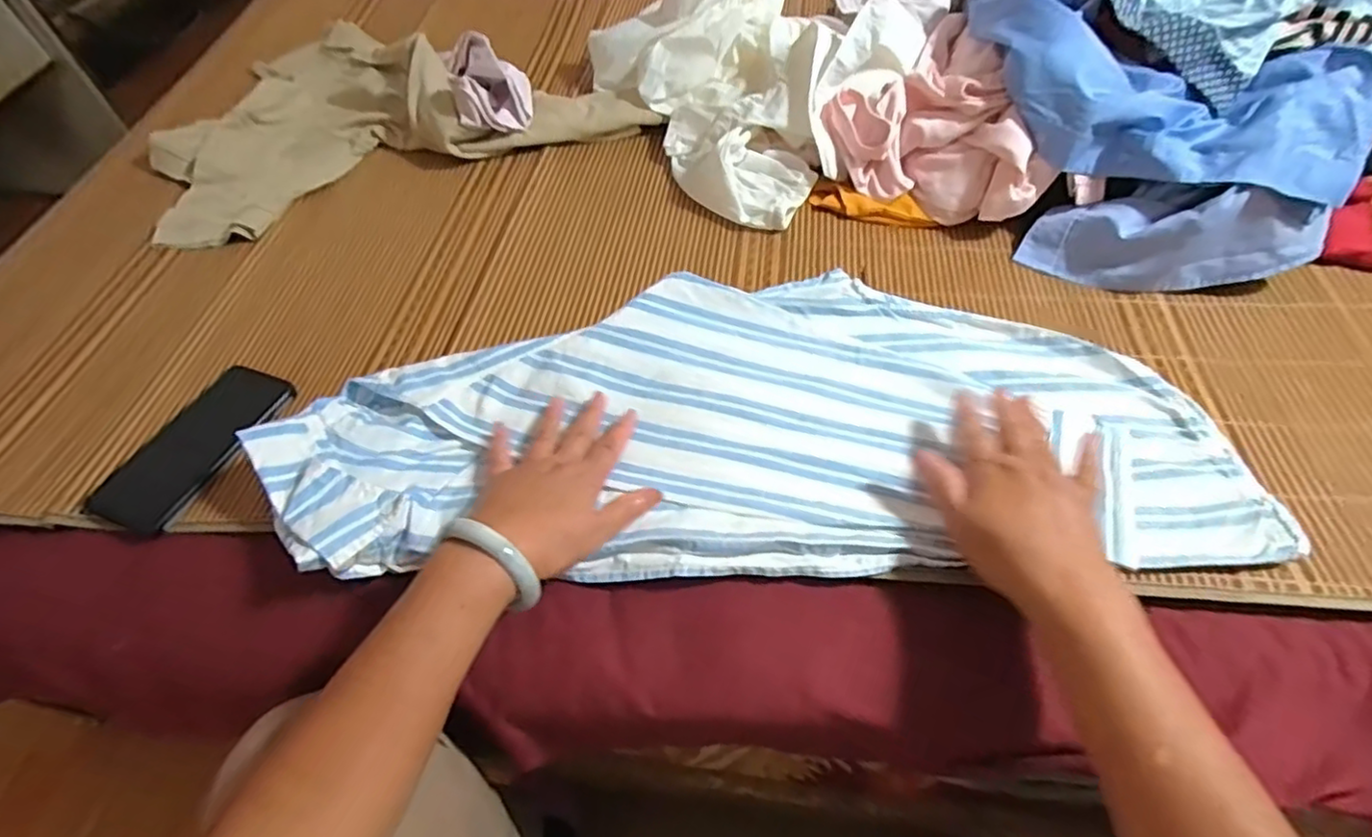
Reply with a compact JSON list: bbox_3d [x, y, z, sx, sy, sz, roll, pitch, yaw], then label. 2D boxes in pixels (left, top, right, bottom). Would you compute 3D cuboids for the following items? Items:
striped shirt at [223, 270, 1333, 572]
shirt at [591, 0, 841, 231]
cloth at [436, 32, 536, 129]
[{"bbox_3d":[0.045,-0.006,0.516,0.702,0.046,0.276,-2,54,0],"label":"striped shirt"},{"bbox_3d":[0.059,-0.400,0.751,0.234,0.114,0.384,-25,56,-12],"label":"shirt"},{"bbox_3d":[-0.233,-0.401,0.771,0.090,0.072,0.112,-17,55,-6],"label":"cloth"}]

